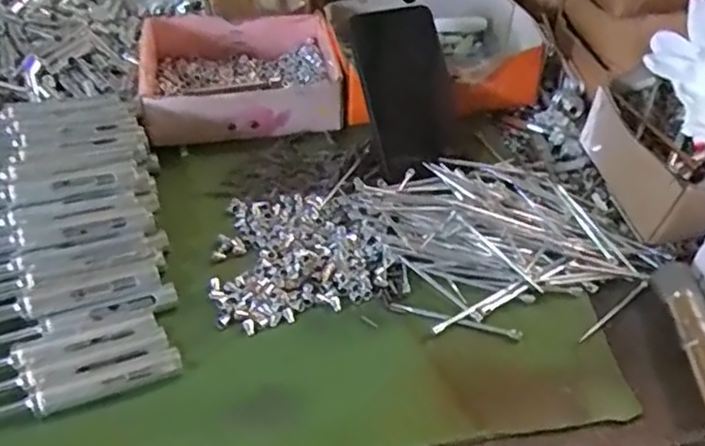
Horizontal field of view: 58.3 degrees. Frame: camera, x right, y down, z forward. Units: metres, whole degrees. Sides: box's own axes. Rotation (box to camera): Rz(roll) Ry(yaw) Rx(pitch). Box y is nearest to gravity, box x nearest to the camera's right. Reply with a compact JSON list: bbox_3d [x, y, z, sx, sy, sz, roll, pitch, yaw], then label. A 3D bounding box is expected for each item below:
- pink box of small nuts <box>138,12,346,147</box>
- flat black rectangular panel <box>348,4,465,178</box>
[{"bbox_3d":[-0.105,-0.145,0.603,0.173,0.044,0.146,-6,46,-7],"label":"pink box of small nuts"},{"bbox_3d":[0.047,-0.120,0.561,0.075,0.139,0.012,-15,8,19],"label":"flat black rectangular panel"}]

